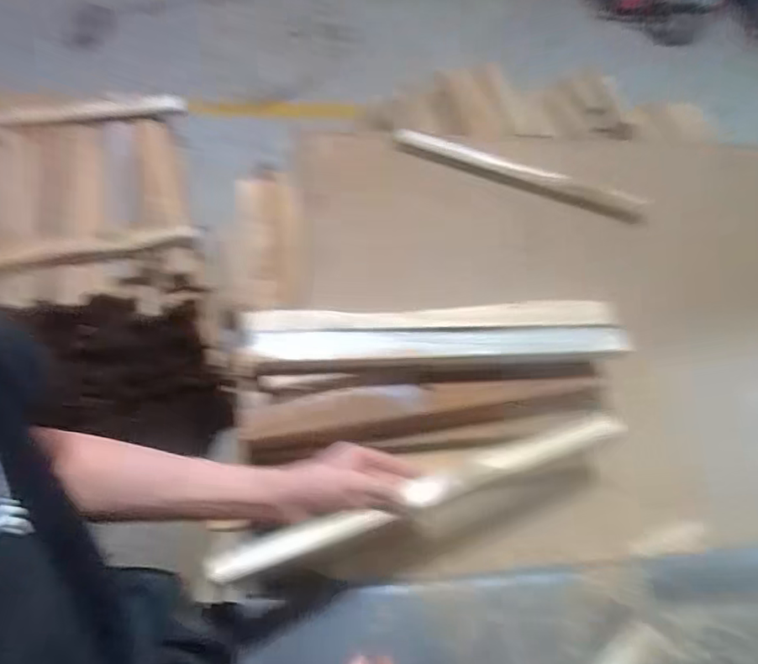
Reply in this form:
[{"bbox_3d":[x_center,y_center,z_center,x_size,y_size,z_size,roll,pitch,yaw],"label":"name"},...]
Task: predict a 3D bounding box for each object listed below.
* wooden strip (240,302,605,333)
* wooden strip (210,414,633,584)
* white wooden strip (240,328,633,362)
[{"bbox_3d":[0.074,-0.020,0.672,0.470,0.014,0.037,-2,57,-8],"label":"wooden strip"},{"bbox_3d":[0.068,0.159,0.546,0.469,0.028,0.030,-13,56,-22],"label":"wooden strip"},{"bbox_3d":[0.082,0.015,0.657,0.483,0.011,0.040,-1,71,-8],"label":"white wooden strip"}]

